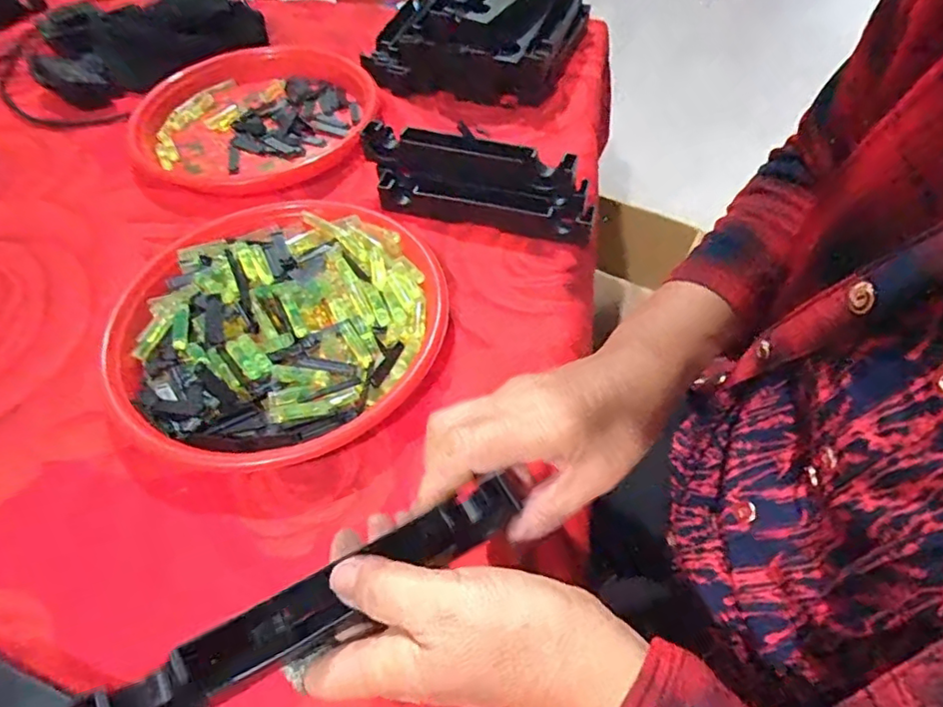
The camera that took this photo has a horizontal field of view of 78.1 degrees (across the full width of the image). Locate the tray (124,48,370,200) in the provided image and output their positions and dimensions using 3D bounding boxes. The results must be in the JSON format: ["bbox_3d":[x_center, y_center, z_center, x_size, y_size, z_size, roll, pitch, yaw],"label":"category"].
[{"bbox_3d":[-0.218,-0.248,0.611,0.221,0.035,0.236,37,63,26],"label":"tray"}]

